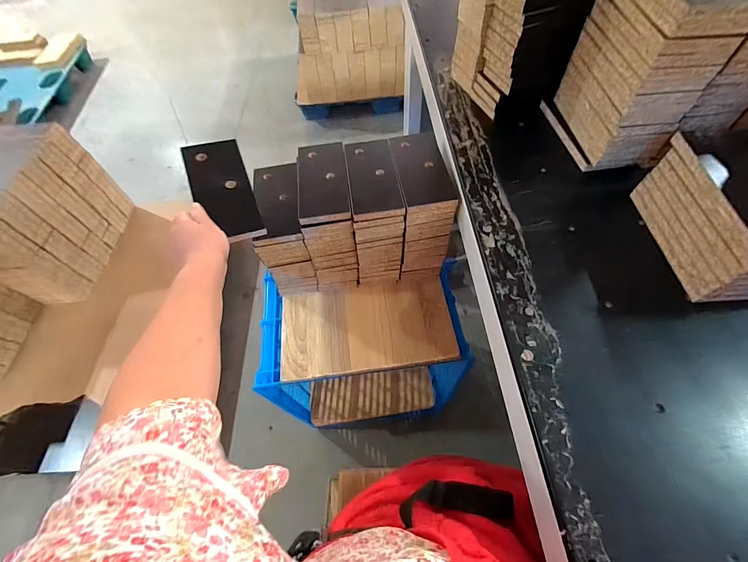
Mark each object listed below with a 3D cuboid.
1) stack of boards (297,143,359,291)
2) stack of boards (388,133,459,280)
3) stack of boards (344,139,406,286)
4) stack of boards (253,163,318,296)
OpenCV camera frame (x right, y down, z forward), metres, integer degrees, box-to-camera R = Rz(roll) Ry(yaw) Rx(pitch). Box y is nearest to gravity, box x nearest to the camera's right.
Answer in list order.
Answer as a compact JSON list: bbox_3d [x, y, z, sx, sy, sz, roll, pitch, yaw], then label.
[{"bbox_3d":[-0.090,-0.130,0.713,0.094,0.236,0.208,-6,59,0],"label":"stack of boards"},{"bbox_3d":[0.095,-0.148,0.710,0.095,0.241,0.198,-6,59,0],"label":"stack of boards"},{"bbox_3d":[0.006,-0.136,0.709,0.099,0.235,0.204,-6,59,0],"label":"stack of boards"},{"bbox_3d":[-0.183,-0.102,0.711,0.092,0.216,0.187,-9,59,-2],"label":"stack of boards"}]

